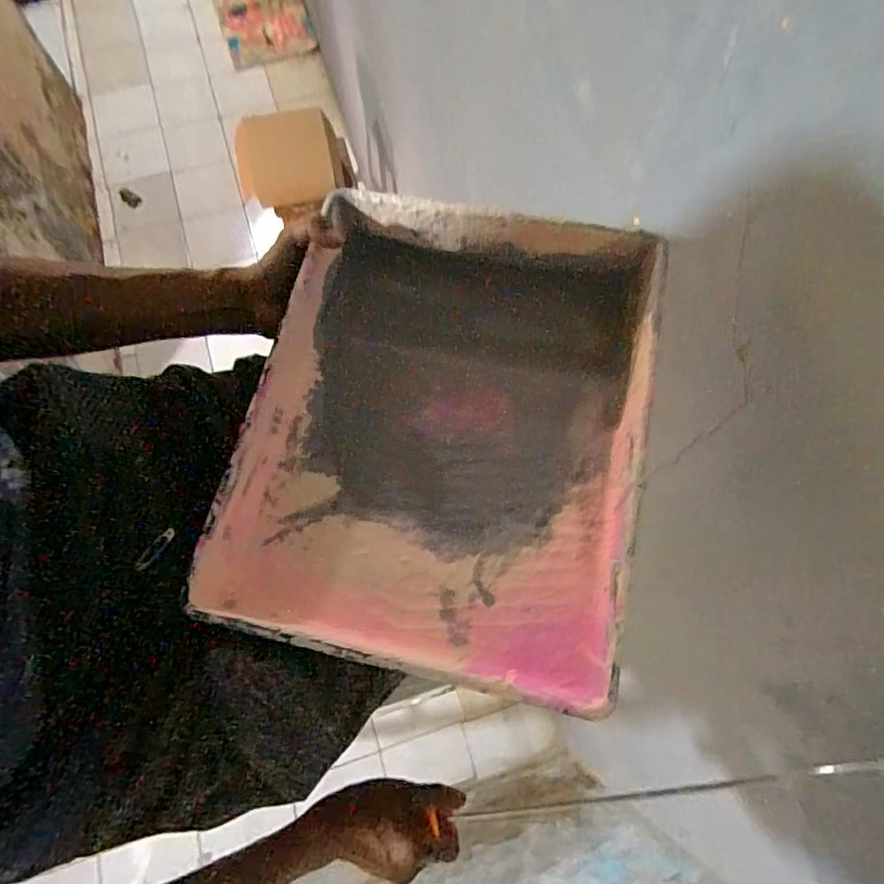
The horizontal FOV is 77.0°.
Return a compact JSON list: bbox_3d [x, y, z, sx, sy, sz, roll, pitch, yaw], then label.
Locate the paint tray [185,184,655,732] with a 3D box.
[{"bbox_3d":[0.004,-0.016,0.420,0.273,0.058,0.348,12,70,4],"label":"paint tray"}]

